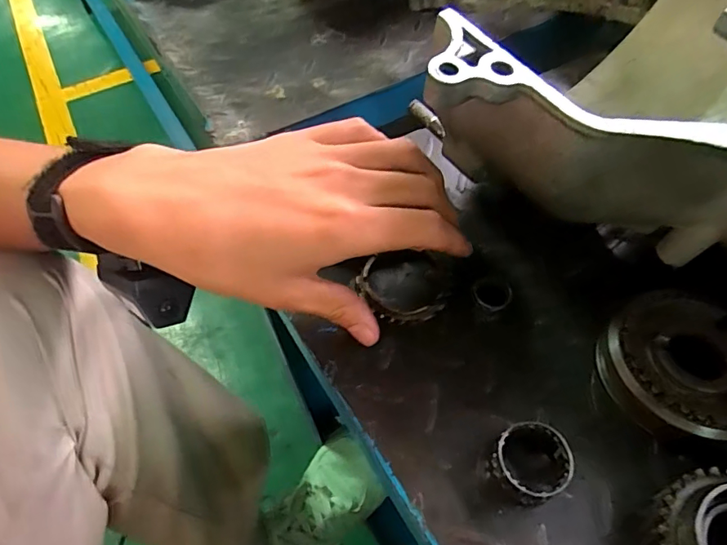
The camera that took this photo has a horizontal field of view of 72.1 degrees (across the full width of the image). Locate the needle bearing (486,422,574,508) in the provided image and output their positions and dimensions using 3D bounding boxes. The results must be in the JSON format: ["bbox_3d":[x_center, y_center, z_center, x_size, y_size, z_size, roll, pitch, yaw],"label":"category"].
[{"bbox_3d":[0.077,0.088,0.231,0.034,0.019,0.032,-16,54,-9],"label":"needle bearing"}]

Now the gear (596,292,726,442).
[{"bbox_3d":[0.162,0.049,0.254,0.079,0.023,0.072,-1,53,2],"label":"gear"}]

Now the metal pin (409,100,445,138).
[{"bbox_3d":[0.042,-0.099,0.321,0.030,0.008,0.007,47,65,2],"label":"metal pin"}]

